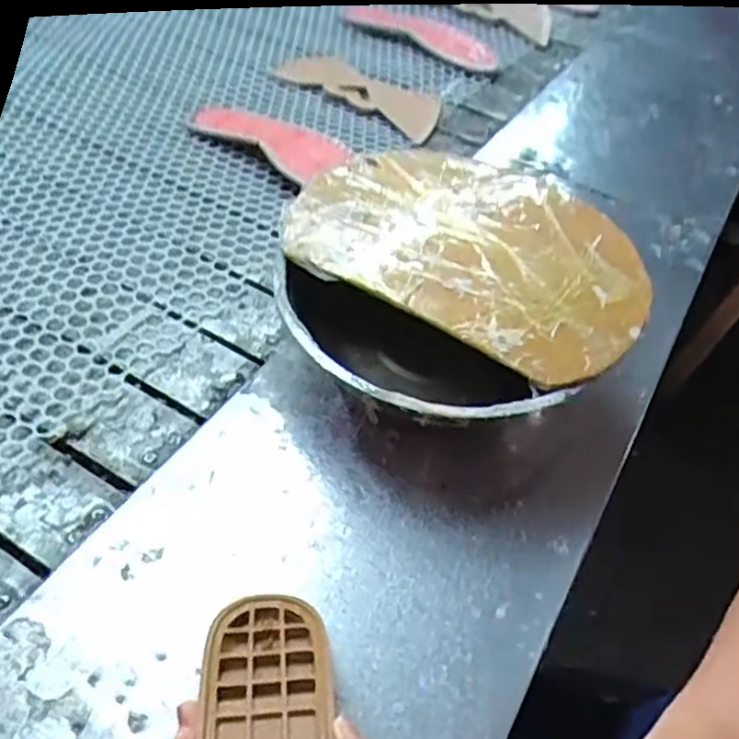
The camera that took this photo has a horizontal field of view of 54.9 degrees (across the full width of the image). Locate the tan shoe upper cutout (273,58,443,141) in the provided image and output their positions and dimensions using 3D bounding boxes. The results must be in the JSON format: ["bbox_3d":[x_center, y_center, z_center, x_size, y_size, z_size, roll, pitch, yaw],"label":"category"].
[{"bbox_3d":[-0.005,-0.331,0.843,0.231,0.016,0.093,33,52,21],"label":"tan shoe upper cutout"}]

